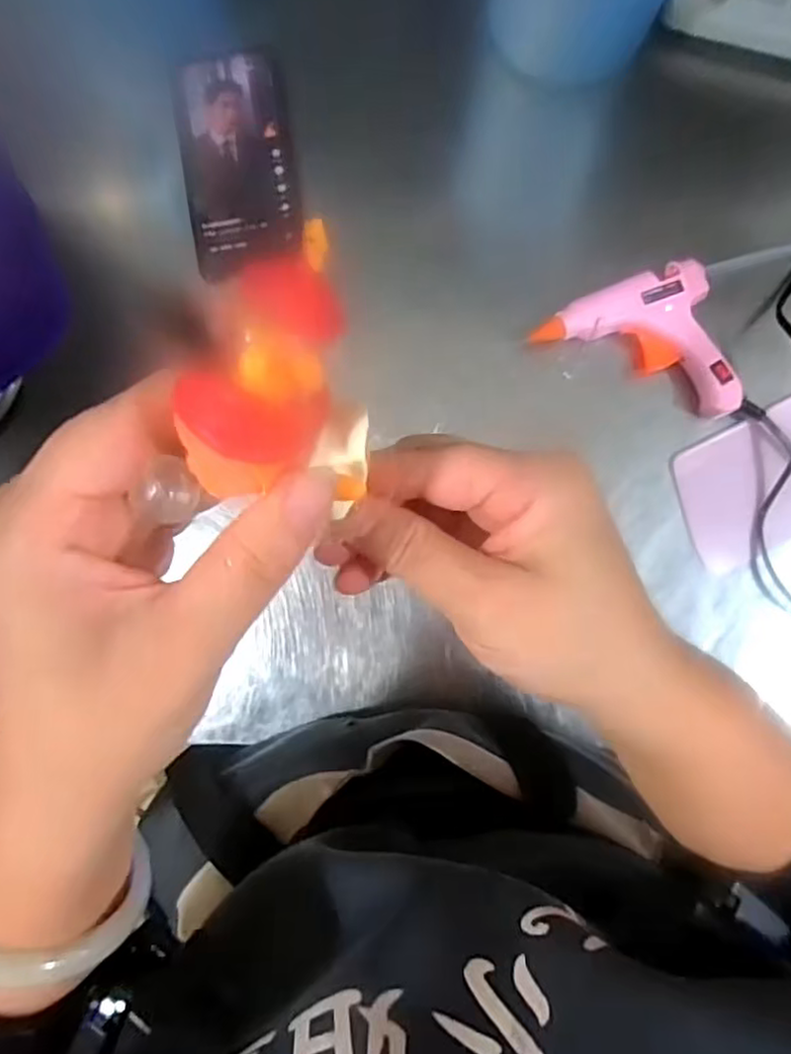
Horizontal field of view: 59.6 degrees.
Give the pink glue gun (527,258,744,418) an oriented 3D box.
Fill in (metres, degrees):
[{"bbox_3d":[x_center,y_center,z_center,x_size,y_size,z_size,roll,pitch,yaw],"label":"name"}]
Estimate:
[{"bbox_3d":[0.159,-0.114,0.462,0.116,0.026,0.102,-16,87,-1],"label":"pink glue gun"}]

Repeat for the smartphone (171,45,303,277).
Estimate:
[{"bbox_3d":[-0.108,-0.251,0.477,0.076,0.008,0.149,-7,92,-4],"label":"smartphone"}]

